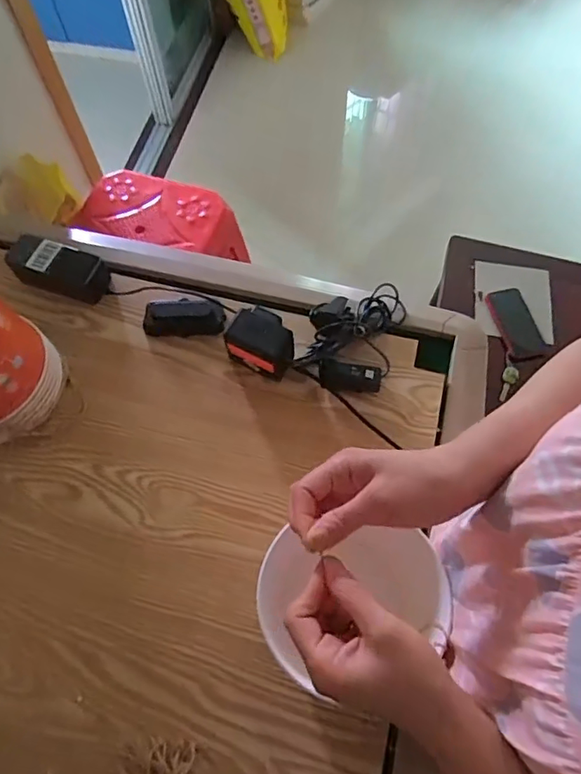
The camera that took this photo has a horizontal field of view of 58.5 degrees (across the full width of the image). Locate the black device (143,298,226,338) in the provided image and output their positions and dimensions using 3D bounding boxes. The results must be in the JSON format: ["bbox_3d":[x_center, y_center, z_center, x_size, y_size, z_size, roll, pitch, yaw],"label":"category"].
[{"bbox_3d":[-0.147,-0.096,0.713,0.112,0.030,0.044,4,64,3],"label":"black device"}]

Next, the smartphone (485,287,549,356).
[{"bbox_3d":[0.474,-0.134,1.087,0.077,0.017,0.165,-13,64,-5],"label":"smartphone"}]

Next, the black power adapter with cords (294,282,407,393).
[{"bbox_3d":[0.083,-0.079,0.682,0.125,0.044,0.173,12,65,7],"label":"black power adapter with cords"}]

